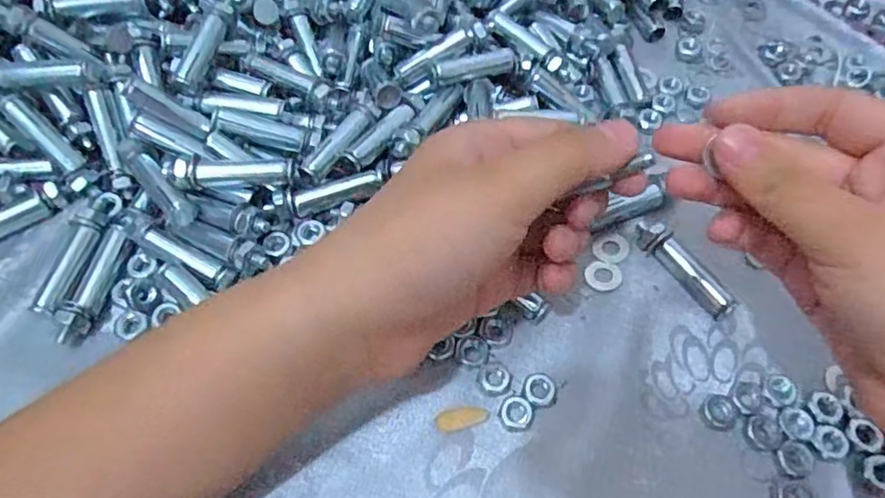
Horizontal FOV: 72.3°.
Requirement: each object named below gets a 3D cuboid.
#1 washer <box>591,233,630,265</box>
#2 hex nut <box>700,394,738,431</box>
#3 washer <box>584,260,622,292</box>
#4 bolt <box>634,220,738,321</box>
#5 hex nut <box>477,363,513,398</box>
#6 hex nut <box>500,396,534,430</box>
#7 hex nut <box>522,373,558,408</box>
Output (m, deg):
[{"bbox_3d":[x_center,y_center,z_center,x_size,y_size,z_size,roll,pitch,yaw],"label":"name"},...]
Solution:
[{"bbox_3d":[0.079,-0.001,0.283,0.016,0.004,0.017,1,61,-1],"label":"washer"},{"bbox_3d":[0.113,0.066,0.246,0.015,0.004,0.014,-30,66,-17],"label":"hex nut"},{"bbox_3d":[0.074,0.012,0.275,0.016,0.004,0.015,1,61,-1],"label":"washer"},{"bbox_3d":[0.109,0.008,0.274,0.012,0.012,0.053,-36,68,-19],"label":"bolt"},{"bbox_3d":[0.022,0.054,0.251,0.015,0.004,0.014,-25,65,-15],"label":"hex nut"},{"bbox_3d":[0.030,0.067,0.246,0.013,0.004,0.014,38,67,17],"label":"hex nut"},{"bbox_3d":[0.040,0.058,0.250,0.014,0.004,0.013,29,64,13],"label":"hex nut"}]

